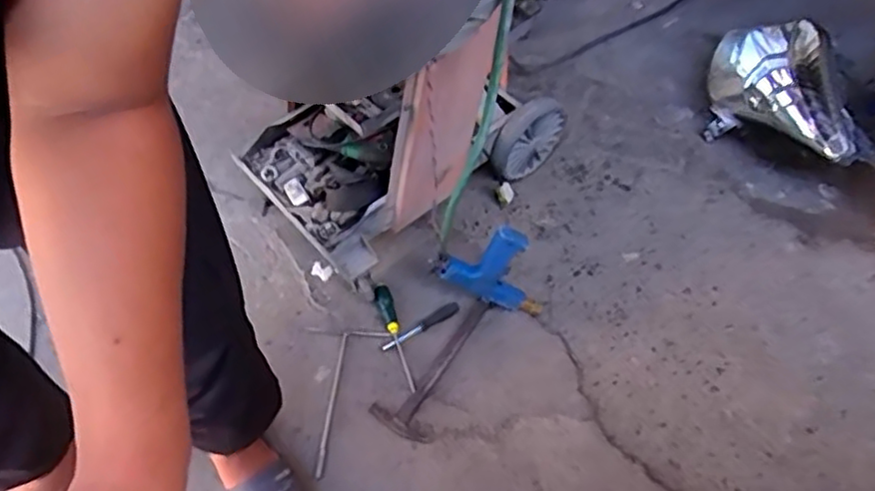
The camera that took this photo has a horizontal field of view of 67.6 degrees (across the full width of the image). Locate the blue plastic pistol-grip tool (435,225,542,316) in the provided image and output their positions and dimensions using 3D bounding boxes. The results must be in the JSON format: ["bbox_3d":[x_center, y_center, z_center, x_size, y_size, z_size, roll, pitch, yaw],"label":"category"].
[{"bbox_3d":[0.102,0.046,1.223,0.205,0.196,0.082,7,54,4],"label":"blue plastic pistol-grip tool"}]

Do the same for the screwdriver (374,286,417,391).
[{"bbox_3d":[-0.078,0.171,1.234,0.031,0.033,0.213,-15,56,-12],"label":"screwdriver"}]

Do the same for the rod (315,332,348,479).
[{"bbox_3d":[-0.190,0.280,1.171,0.015,0.017,0.274,4,56,2],"label":"rod"}]

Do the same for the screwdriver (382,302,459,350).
[{"bbox_3d":[-0.034,0.154,1.256,0.166,0.018,0.026,-24,58,-17],"label":"screwdriver"}]

